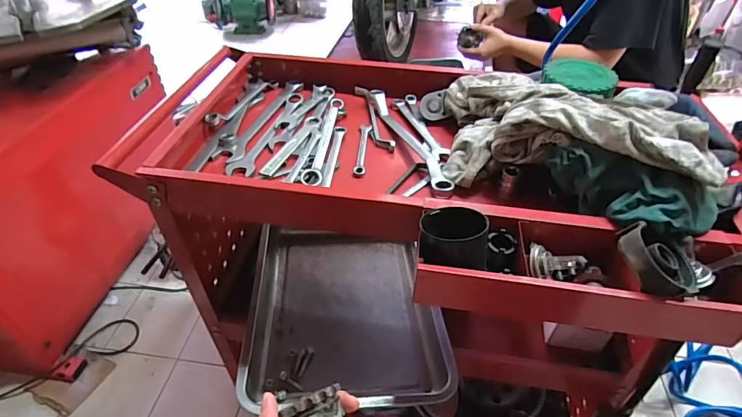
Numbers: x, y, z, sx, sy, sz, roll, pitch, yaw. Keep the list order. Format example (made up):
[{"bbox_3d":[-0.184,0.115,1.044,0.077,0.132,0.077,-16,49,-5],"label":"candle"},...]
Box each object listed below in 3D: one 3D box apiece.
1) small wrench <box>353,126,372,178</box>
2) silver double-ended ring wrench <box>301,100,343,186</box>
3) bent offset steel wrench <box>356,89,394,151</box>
[{"bbox_3d":[-0.012,-0.085,0.605,0.017,0.009,0.115,3,43,2],"label":"small wrench"},{"bbox_3d":[-0.066,-0.101,0.606,0.022,0.019,0.212,5,43,4],"label":"silver double-ended ring wrench"},{"bbox_3d":[0.003,-0.146,0.665,0.022,0.018,0.173,-9,44,-11],"label":"bent offset steel wrench"}]

